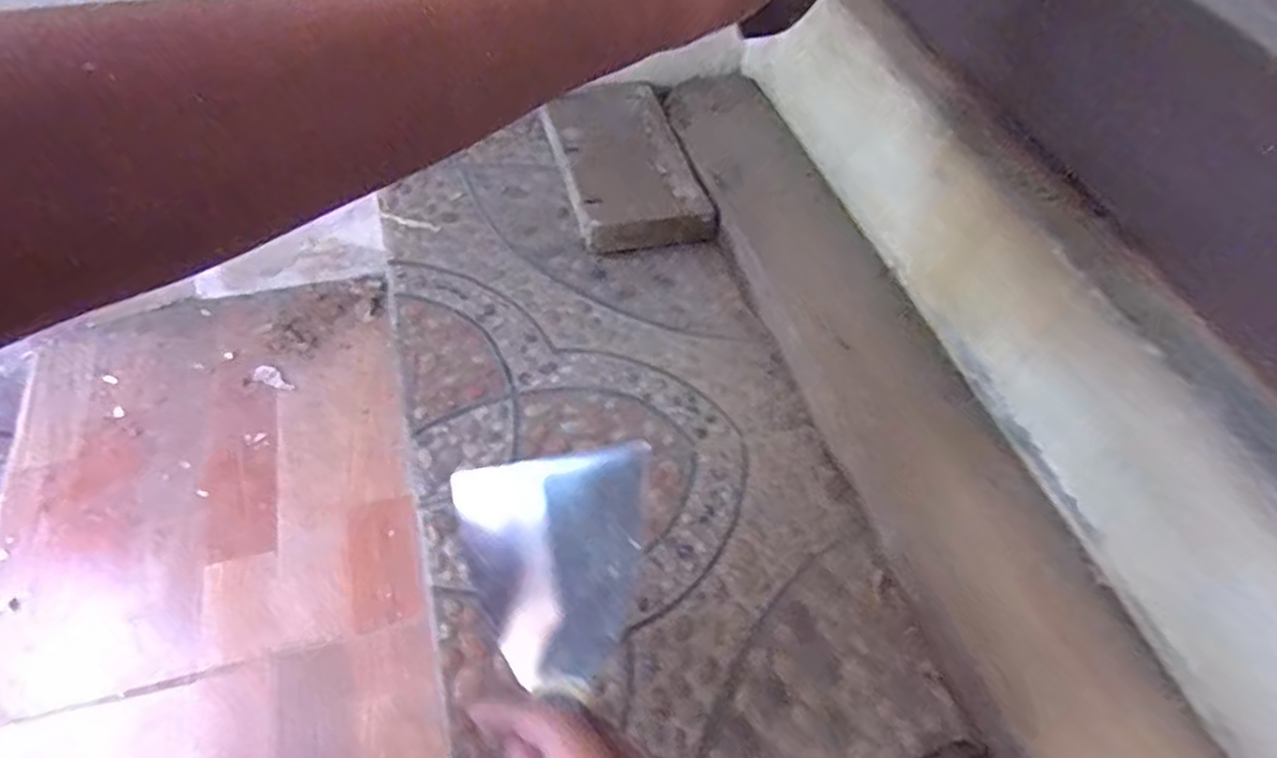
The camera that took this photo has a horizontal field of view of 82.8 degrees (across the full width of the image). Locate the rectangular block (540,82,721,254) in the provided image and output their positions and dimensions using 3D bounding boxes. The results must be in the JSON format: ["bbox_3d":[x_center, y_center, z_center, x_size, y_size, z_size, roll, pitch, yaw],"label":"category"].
[{"bbox_3d":[-0.015,-0.198,0.654,0.110,0.035,0.210,-9,54,-12],"label":"rectangular block"}]

